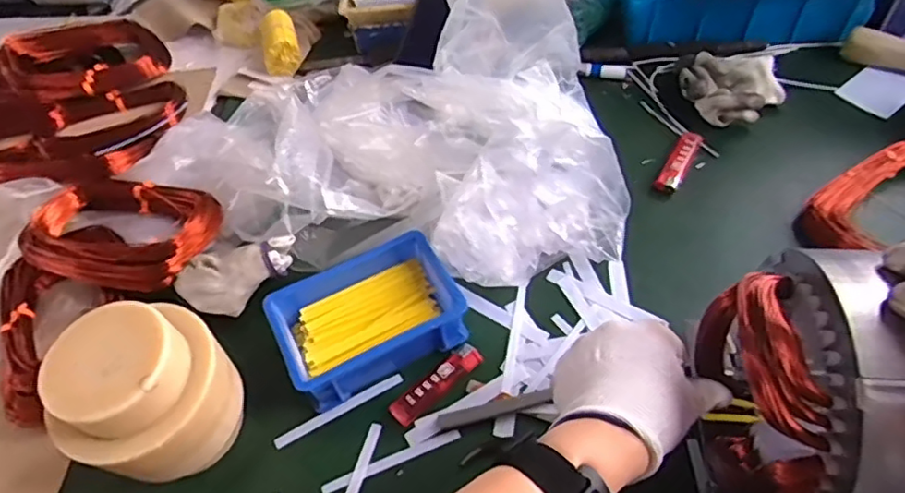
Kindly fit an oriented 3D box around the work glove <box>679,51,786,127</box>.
[{"bbox_3d":[0.305,-0.182,0.657,0.110,0.035,0.099,-36,58,-19],"label":"work glove"}]

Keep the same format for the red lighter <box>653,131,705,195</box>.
[{"bbox_3d":[0.229,-0.088,0.612,0.022,0.017,0.085,25,60,22],"label":"red lighter"}]

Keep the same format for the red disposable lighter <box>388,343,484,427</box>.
[{"bbox_3d":[-0.012,0.110,0.488,0.083,0.009,0.022,-38,59,-20],"label":"red disposable lighter"}]

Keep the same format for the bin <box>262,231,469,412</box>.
[{"bbox_3d":[-0.071,0.056,0.506,0.145,0.047,0.101,-25,55,-12],"label":"bin"}]

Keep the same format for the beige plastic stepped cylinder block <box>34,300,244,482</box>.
[{"bbox_3d":[-0.206,0.108,0.430,0.093,0.123,0.114,27,61,23],"label":"beige plastic stepped cylinder block"}]

